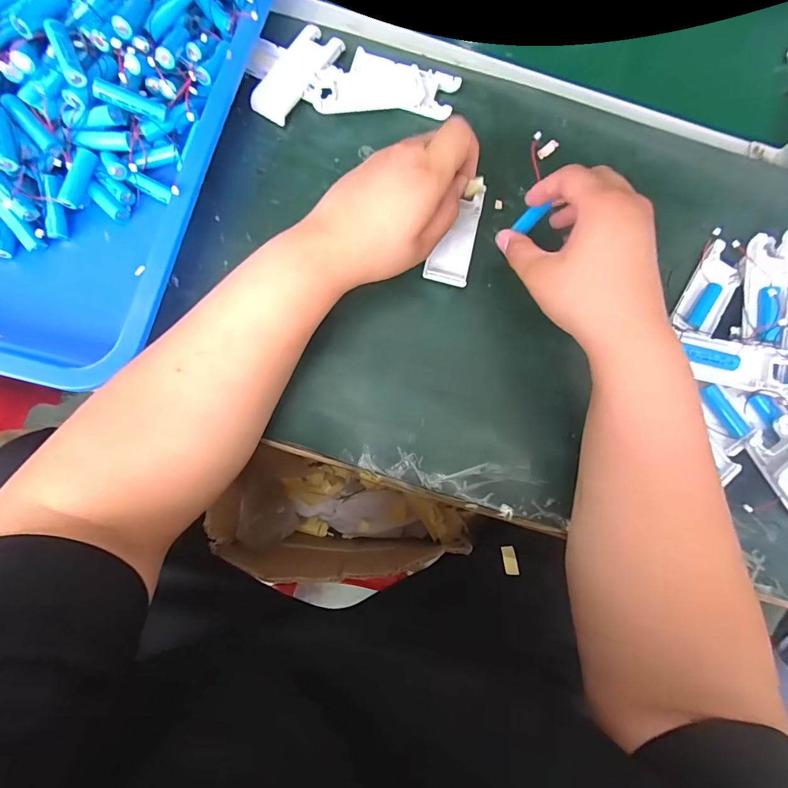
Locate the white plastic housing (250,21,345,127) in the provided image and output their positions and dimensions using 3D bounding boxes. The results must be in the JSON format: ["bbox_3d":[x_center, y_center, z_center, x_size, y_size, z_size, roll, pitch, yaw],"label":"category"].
[{"bbox_3d":[-0.094,-0.303,0.394,0.039,0.021,0.100,37,81,5],"label":"white plastic housing"}]

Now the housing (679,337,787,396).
[{"bbox_3d":[0.287,-0.028,0.349,0.091,0.026,0.036,21,79,3],"label":"housing"}]

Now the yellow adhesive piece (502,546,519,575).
[{"bbox_3d":[0.141,0.202,0.499,0.016,0.005,0.033,-4,54,-2],"label":"yellow adhesive piece"}]

